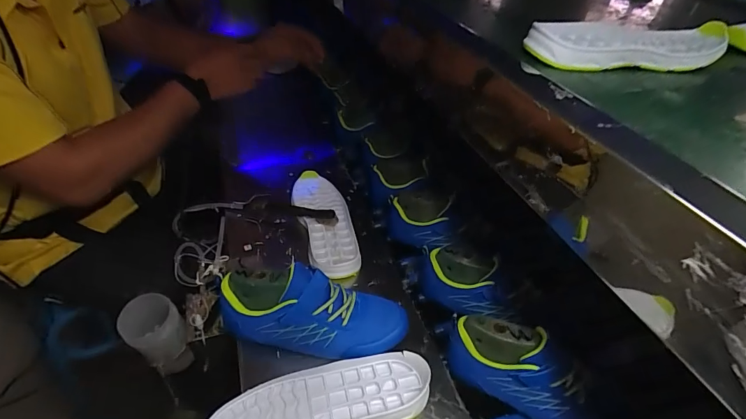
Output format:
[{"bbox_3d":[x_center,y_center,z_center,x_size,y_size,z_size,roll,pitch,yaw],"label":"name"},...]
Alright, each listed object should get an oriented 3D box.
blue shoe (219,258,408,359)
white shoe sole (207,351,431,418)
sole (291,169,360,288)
[{"bbox_3d":[-0.074,0.129,0.495,0.223,0.099,0.073,5,45,1],"label":"blue shoe"},{"bbox_3d":[-0.056,0.218,0.443,0.249,0.023,0.090,-14,48,-17],"label":"white shoe sole"},{"bbox_3d":[-0.078,0.017,0.676,0.090,0.025,0.259,-12,47,-16],"label":"sole"}]

